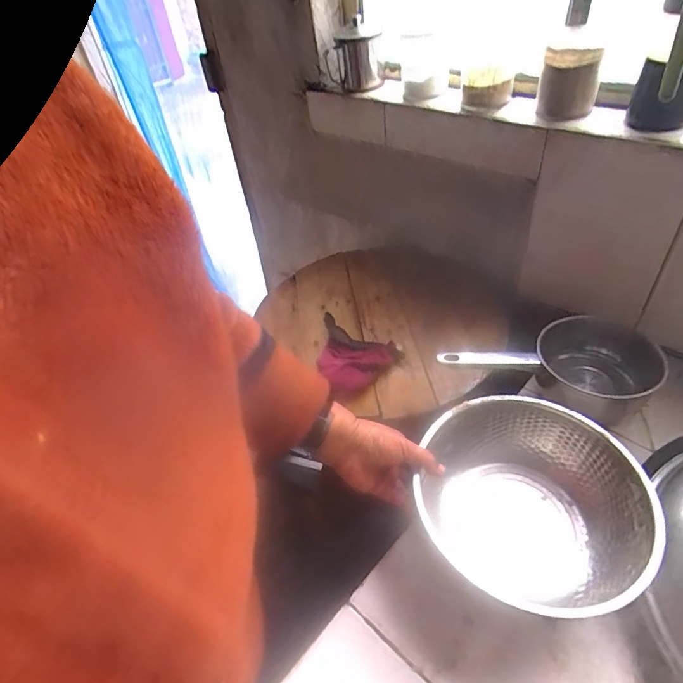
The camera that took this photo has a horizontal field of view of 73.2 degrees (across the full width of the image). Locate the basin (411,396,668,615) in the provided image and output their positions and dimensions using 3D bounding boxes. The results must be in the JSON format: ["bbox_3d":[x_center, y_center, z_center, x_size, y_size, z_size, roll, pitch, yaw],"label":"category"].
[{"bbox_3d":[0.214,0.191,0.529,0.234,0.103,0.235,-4,43,4],"label":"basin"}]

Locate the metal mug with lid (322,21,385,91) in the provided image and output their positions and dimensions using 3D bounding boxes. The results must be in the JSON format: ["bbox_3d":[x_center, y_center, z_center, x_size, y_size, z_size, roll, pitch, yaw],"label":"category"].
[{"bbox_3d":[0.020,-0.515,0.835,0.098,0.094,0.083,-8,43,0],"label":"metal mug with lid"}]

